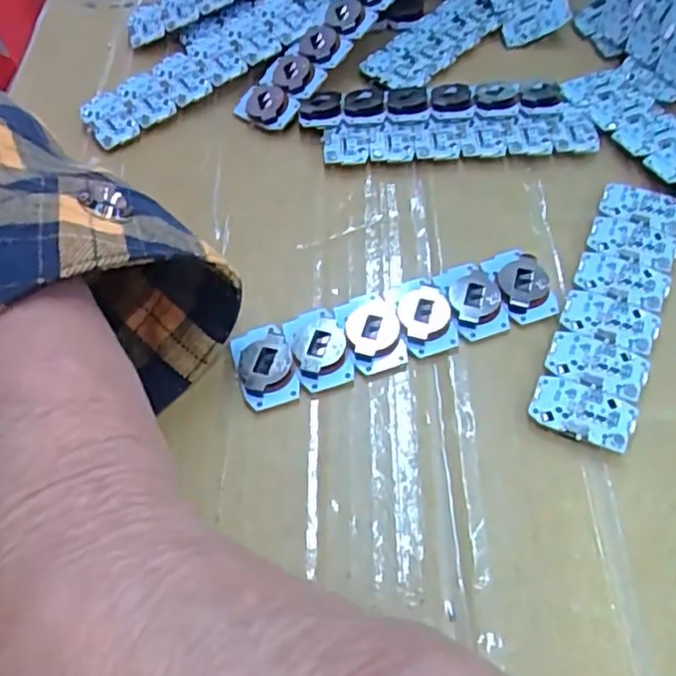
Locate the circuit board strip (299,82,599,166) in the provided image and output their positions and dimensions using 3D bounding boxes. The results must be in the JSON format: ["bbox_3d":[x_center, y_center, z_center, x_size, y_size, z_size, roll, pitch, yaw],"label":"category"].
[{"bbox_3d":[0.044,-0.091,0.279,0.112,0.009,0.044,-3,54,3],"label":"circuit board strip"}]

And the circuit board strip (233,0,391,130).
[{"bbox_3d":[-0.001,-0.134,0.299,0.025,0.009,0.111,33,76,22],"label":"circuit board strip"}]

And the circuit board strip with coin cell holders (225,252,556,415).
[{"bbox_3d":[0.019,-0.005,0.225,0.105,0.005,0.029,-19,55,-8],"label":"circuit board strip with coin cell holders"}]

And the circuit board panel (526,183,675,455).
[{"bbox_3d":[0.091,-0.011,0.226,0.029,0.007,0.105,19,58,18],"label":"circuit board panel"}]

